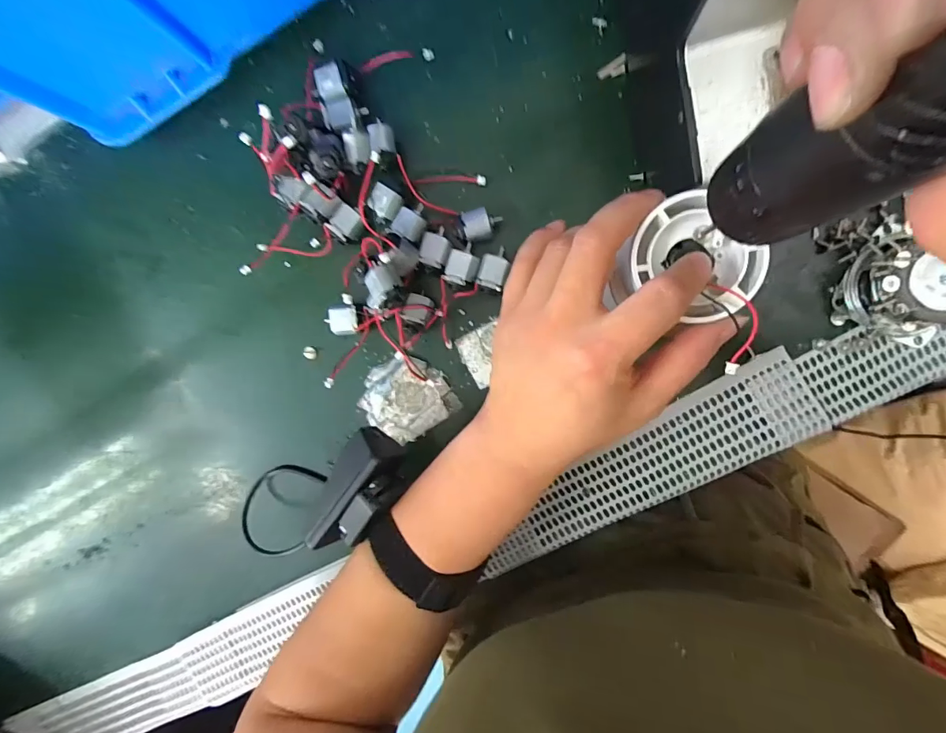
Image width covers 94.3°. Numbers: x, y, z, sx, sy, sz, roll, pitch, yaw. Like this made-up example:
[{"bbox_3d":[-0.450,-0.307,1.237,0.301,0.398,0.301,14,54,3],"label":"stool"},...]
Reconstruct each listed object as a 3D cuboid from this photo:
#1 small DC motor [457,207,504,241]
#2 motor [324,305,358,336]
[{"bbox_3d":[0.005,-0.085,0.264,0.025,0.016,0.017,-11,95,8],"label":"small DC motor"},{"bbox_3d":[-0.083,-0.030,0.283,0.021,0.010,0.018,-2,96,7],"label":"motor"}]

